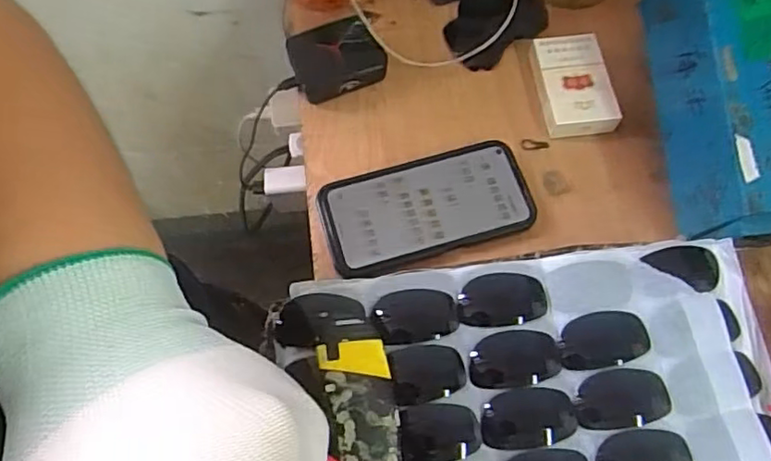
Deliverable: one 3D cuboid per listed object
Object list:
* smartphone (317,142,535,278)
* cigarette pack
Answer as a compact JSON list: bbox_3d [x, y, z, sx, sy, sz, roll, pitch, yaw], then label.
[{"bbox_3d":[0.033,-0.018,0.491,0.165,0.012,0.082,-17,69,-7],"label":"smartphone"},{"bbox_3d":[0.161,-0.126,0.531,0.058,0.023,0.091,-6,68,-2],"label":"cigarette pack"}]

